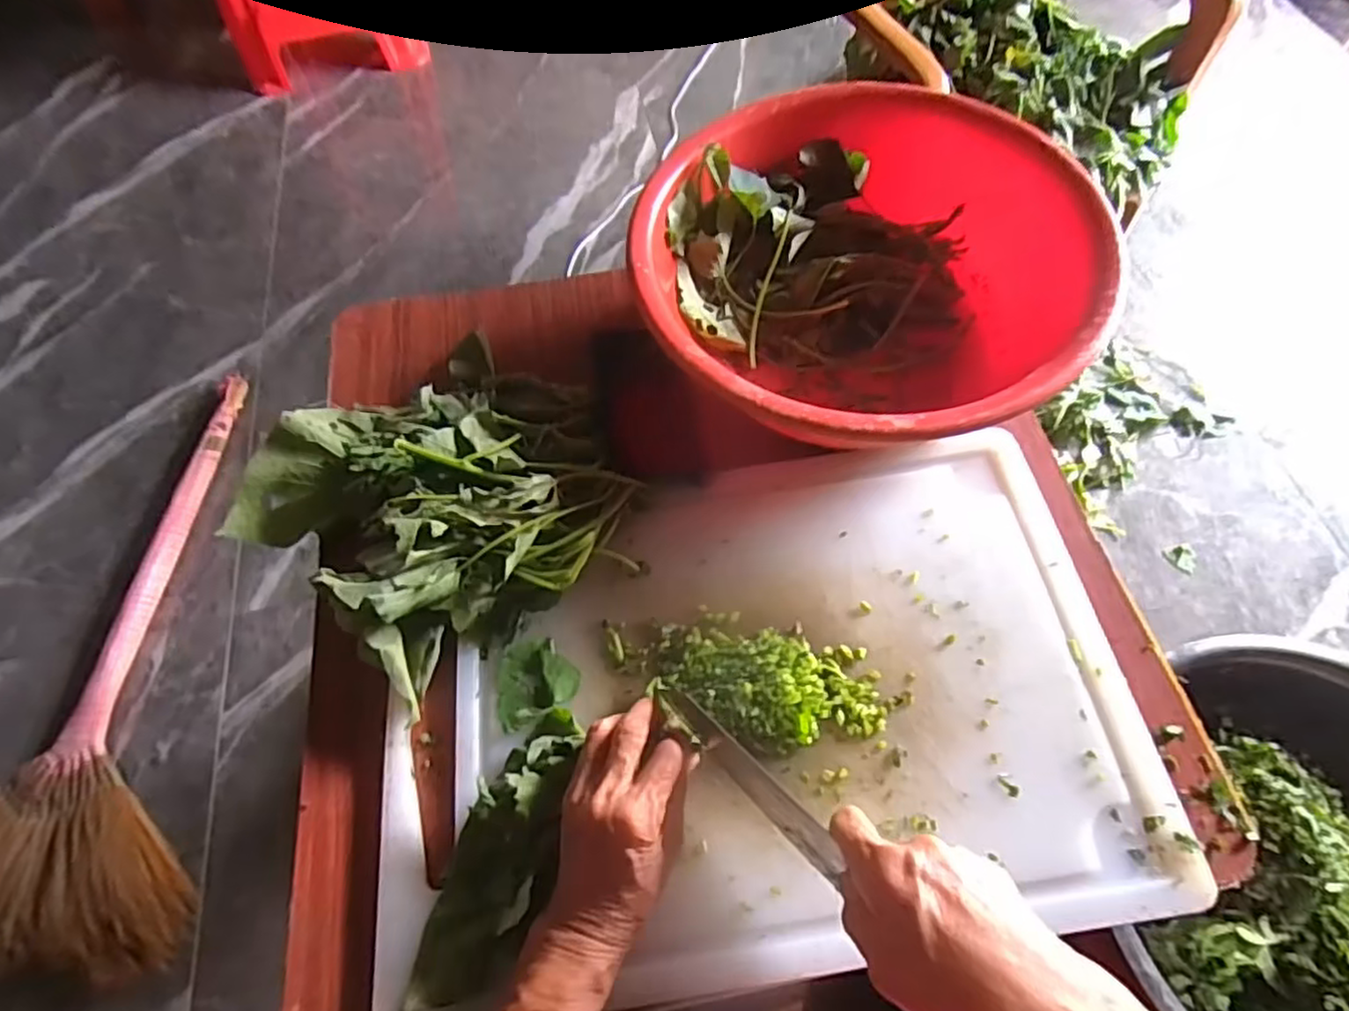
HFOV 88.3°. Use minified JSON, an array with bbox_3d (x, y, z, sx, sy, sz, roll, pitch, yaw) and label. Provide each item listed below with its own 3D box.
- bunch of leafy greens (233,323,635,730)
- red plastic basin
[{"bbox_3d":[-0.168,-0.012,0.501,0.246,0.059,0.231,-34,66,-15],"label":"bunch of leafy greens"},{"bbox_3d":[0.137,-0.172,0.545,0.329,0.128,0.321,-1,62,2],"label":"red plastic basin"}]

